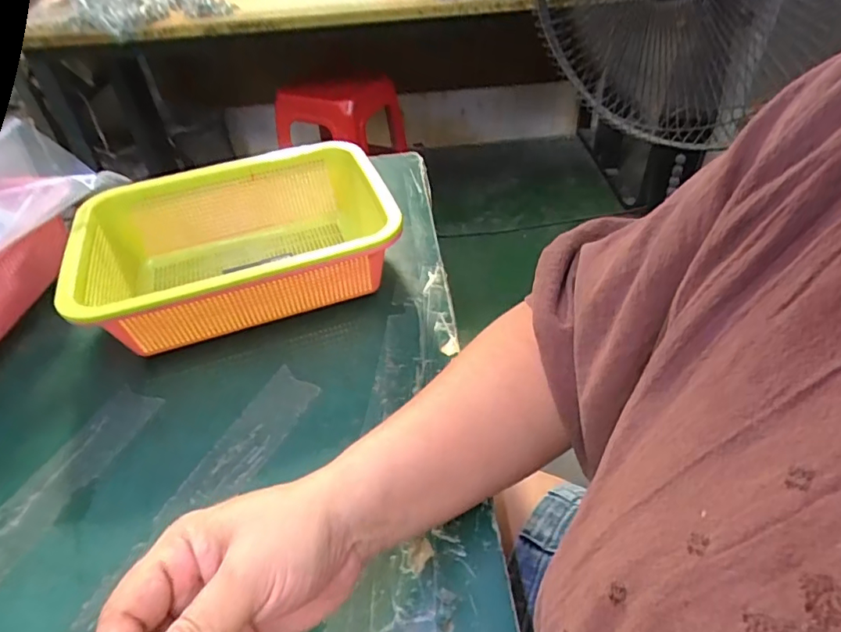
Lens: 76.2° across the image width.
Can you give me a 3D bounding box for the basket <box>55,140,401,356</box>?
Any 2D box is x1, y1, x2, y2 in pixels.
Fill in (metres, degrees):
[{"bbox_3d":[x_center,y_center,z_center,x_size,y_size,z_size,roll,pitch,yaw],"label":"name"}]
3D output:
[{"bbox_3d":[-0.162,-0.061,0.493,0.261,0.086,0.184,-14,44,-11],"label":"basket"}]

